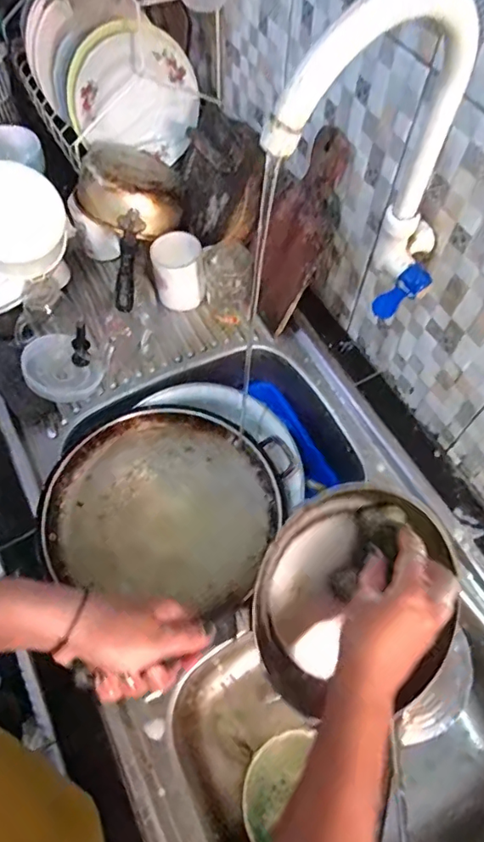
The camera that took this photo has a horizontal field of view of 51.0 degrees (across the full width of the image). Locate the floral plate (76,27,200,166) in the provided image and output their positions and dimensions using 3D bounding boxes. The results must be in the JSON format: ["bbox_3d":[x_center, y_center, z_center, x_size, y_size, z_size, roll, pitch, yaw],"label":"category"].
[{"bbox_3d":[-0.168,-0.549,0.856,0.195,0.173,0.021,1,45,-30],"label":"floral plate"}]

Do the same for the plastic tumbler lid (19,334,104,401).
[{"bbox_3d":[-0.277,-0.080,0.773,0.102,0.039,0.111,1,62,-1],"label":"plastic tumbler lid"}]

